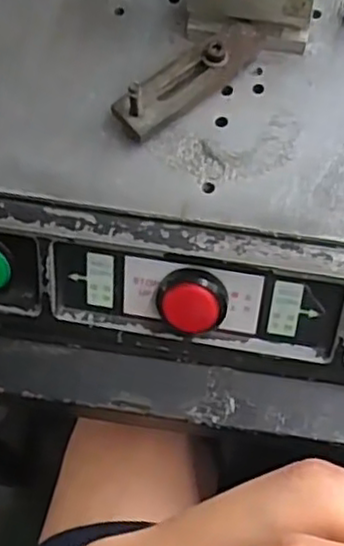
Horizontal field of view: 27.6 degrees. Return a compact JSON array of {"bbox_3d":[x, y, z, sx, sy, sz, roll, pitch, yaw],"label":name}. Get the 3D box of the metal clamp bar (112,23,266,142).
[{"bbox_3d":[0.014,-0.123,0.445,0.109,0.034,0.029,-35,68,-13],"label":"metal clamp bar"}]

